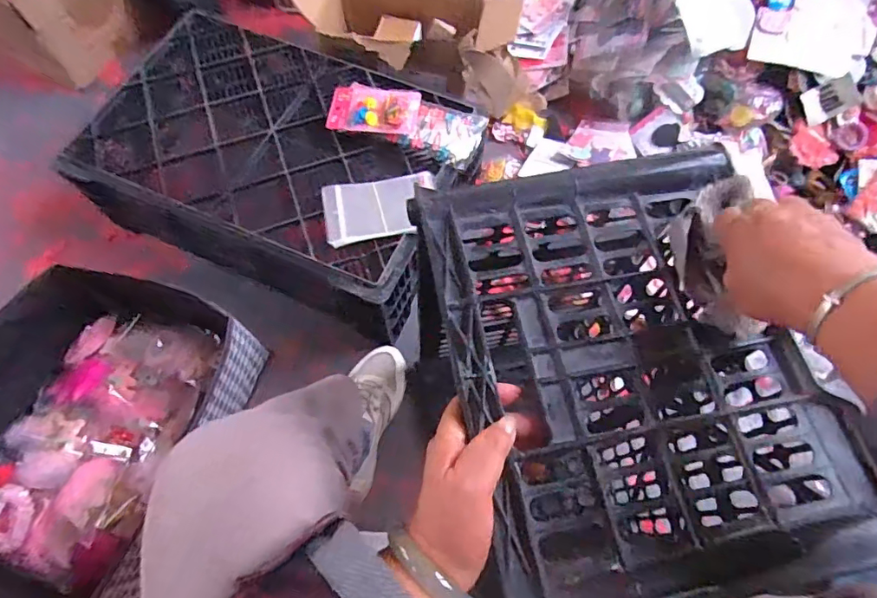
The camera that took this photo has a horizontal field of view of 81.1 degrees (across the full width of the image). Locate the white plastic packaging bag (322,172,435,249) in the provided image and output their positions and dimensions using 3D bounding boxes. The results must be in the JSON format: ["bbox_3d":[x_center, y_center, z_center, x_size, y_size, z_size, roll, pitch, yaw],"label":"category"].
[{"bbox_3d":[-0.083,-0.133,0.744,0.163,0.019,0.091,-14,67,-7],"label":"white plastic packaging bag"}]

